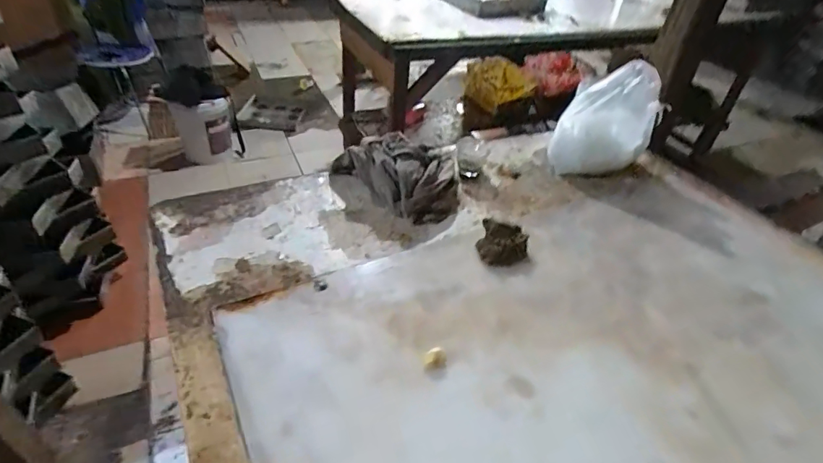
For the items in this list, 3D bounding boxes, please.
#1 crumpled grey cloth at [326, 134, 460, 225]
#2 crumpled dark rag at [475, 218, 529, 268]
[{"bbox_3d":[-0.028,-0.116,0.954,0.276,0.104,0.180,1,40,-5],"label":"crumpled grey cloth"},{"bbox_3d":[0.172,0.022,0.859,0.095,0.050,0.080,16,41,12],"label":"crumpled dark rag"}]

